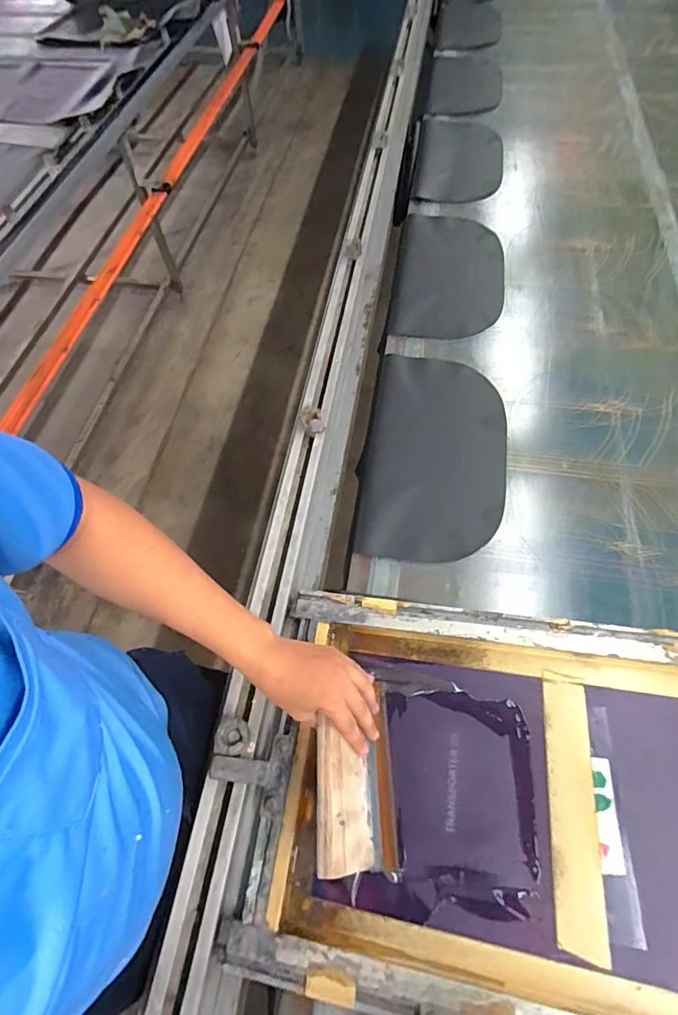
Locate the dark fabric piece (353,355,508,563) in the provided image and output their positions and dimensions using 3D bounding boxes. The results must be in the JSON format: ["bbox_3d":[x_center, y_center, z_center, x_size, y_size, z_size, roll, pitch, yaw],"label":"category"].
[{"bbox_3d":[0.160,-0.094,0.786,0.230,0.010,0.407,11,63,7],"label":"dark fabric piece"}]

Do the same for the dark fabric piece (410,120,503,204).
[{"bbox_3d":[0.303,-0.883,1.184,0.213,0.014,0.386,8,61,6],"label":"dark fabric piece"}]

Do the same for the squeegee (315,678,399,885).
[{"bbox_3d":[0.018,0.293,0.503,0.028,0.136,0.144,-24,57,29],"label":"squeegee"}]

